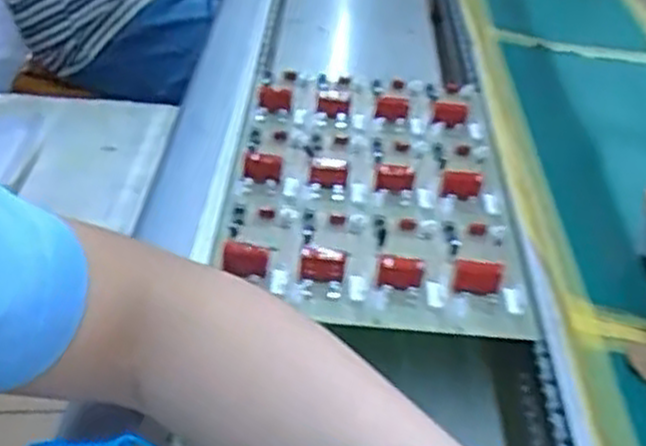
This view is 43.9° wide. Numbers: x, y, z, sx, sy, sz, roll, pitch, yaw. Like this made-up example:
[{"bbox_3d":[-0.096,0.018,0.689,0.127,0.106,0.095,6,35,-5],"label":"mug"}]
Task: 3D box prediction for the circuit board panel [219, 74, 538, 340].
[{"bbox_3d":[0.032,-0.035,0.550,0.174,0.020,0.284,4,36,-1],"label":"circuit board panel"}]

